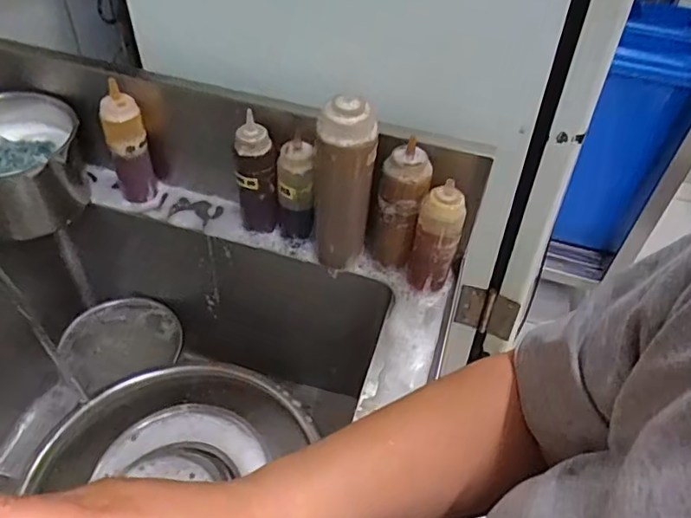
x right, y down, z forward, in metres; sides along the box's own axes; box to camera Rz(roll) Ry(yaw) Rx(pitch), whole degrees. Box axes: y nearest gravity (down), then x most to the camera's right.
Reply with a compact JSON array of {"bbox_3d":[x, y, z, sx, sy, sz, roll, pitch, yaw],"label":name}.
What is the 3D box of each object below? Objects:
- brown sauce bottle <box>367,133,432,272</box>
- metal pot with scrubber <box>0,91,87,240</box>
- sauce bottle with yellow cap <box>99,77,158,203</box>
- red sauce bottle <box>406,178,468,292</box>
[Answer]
[{"bbox_3d":[0.062,-0.059,0.658,0.052,0.148,0.044,18,47,12],"label":"brown sauce bottle"},{"bbox_3d":[-0.428,-0.110,0.744,0.156,0.145,0.142,3,46,-3],"label":"metal pot with scrubber"},{"bbox_3d":[-0.280,-0.147,0.738,0.048,0.163,0.041,-16,50,-19],"label":"sauce bottle with yellow cap"},{"bbox_3d":[0.104,-0.012,0.663,0.046,0.156,0.048,-1,47,-6],"label":"red sauce bottle"}]

